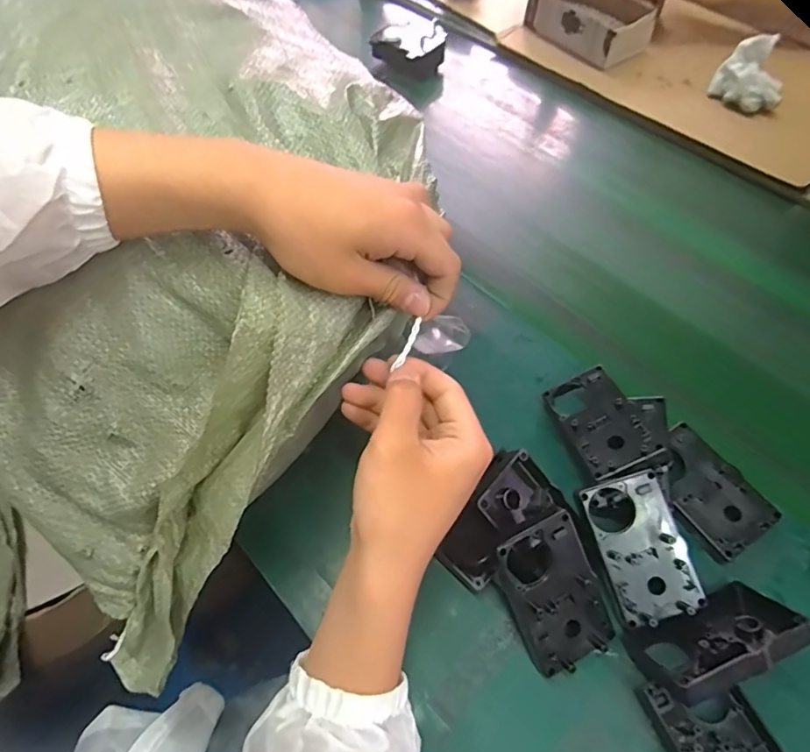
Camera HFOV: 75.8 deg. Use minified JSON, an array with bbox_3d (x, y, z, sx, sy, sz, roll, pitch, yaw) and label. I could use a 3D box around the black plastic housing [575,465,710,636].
[{"bbox_3d":[0.169,0.122,0.376,0.058,0.014,0.098,-16,79,3],"label":"black plastic housing"}]

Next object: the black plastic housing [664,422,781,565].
[{"bbox_3d":[0.239,0.093,0.417,0.061,0.026,0.095,-35,64,-12],"label":"black plastic housing"}]

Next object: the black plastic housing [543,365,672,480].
[{"bbox_3d":[0.161,0.039,0.430,0.059,0.015,0.101,-27,45,4],"label":"black plastic housing"}]

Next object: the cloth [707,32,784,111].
[{"bbox_3d":[0.476,-0.411,0.712,0.090,0.054,0.082,26,61,16],"label":"cloth"}]

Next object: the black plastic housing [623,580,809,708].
[{"bbox_3d":[0.210,0.178,0.352,0.097,0.073,0.027,-26,92,-12],"label":"black plastic housing"}]

